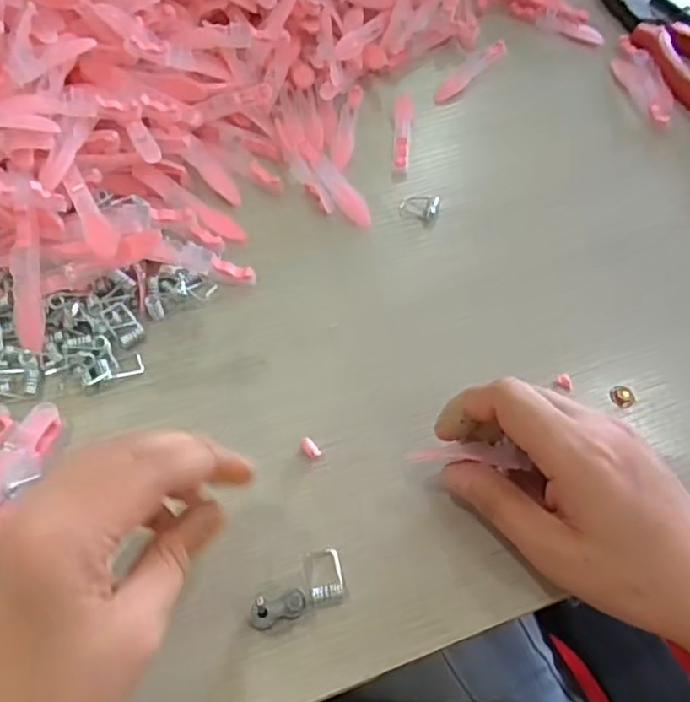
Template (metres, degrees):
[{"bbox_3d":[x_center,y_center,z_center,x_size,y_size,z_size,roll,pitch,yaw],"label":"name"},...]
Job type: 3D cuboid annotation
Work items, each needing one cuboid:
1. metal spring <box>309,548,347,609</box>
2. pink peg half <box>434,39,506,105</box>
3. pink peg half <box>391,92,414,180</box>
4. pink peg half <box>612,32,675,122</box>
[{"bbox_3d":[-0.008,0.098,0.284,0.015,0.008,0.025,-8,63,-6],"label":"metal spring"},{"bbox_3d":[0.092,-0.206,0.478,0.016,0.008,0.082,41,68,18],"label":"pink peg half"},{"bbox_3d":[0.039,-0.146,0.443,0.014,0.007,0.086,4,62,0],"label":"pink peg half"},{"bbox_3d":[0.213,-0.196,0.470,0.025,0.013,0.096,-7,63,-6],"label":"pink peg half"}]

